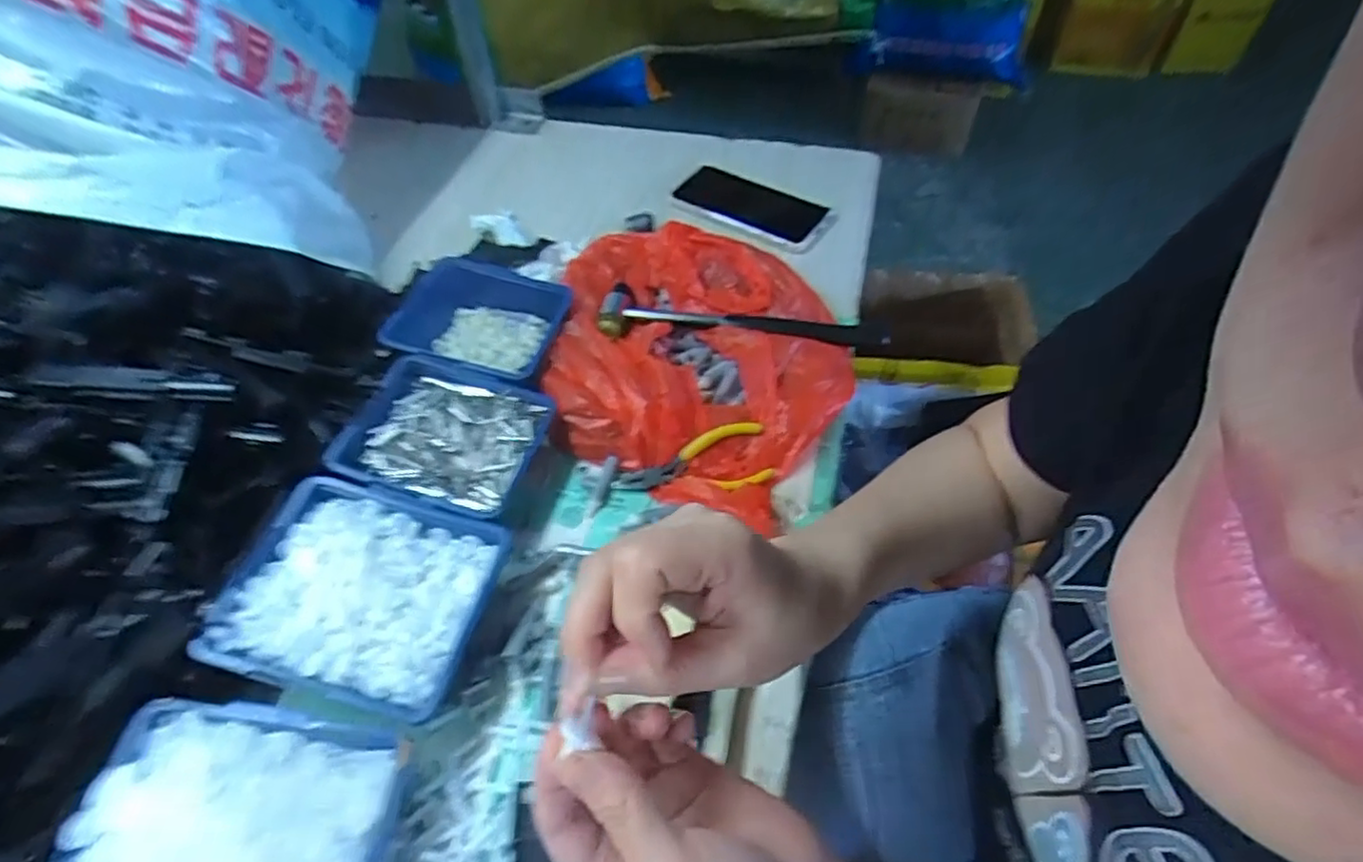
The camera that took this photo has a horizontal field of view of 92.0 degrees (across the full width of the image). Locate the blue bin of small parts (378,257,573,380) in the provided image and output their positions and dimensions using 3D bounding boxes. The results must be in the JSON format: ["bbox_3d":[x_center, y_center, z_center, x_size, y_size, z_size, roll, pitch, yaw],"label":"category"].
[{"bbox_3d":[-0.171,-0.087,0.553,0.130,0.052,0.110,14,54,13],"label":"blue bin of small parts"}]

